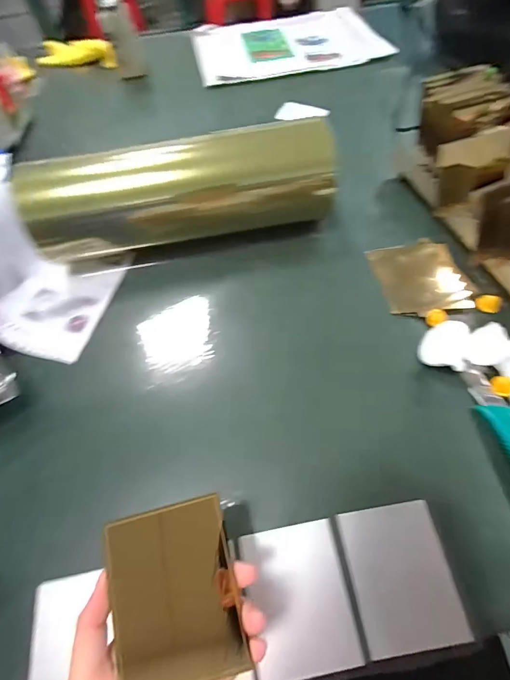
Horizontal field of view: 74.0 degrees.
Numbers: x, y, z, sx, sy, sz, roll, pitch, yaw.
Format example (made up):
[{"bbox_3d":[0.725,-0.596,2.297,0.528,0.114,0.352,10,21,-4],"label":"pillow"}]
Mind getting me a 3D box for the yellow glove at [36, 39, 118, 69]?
[{"bbox_3d":[-0.369,-0.597,0.713,0.193,0.031,0.065,2,62,4],"label":"yellow glove"}]

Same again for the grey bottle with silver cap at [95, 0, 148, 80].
[{"bbox_3d":[-0.256,-0.584,0.646,0.058,0.129,0.062,-14,62,-5],"label":"grey bottle with silver cap"}]

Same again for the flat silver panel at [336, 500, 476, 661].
[{"bbox_3d":[0.121,0.194,0.282,0.081,0.007,0.098,-9,61,-2],"label":"flat silver panel"}]

